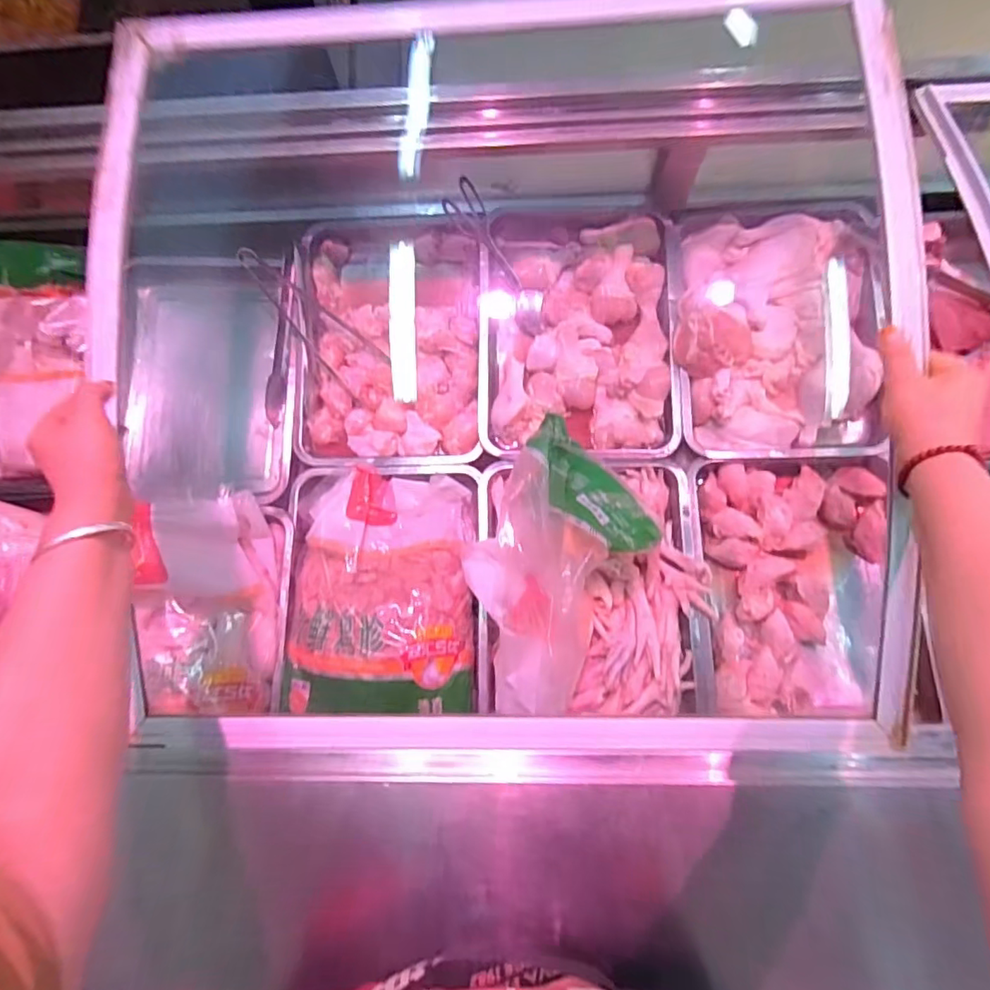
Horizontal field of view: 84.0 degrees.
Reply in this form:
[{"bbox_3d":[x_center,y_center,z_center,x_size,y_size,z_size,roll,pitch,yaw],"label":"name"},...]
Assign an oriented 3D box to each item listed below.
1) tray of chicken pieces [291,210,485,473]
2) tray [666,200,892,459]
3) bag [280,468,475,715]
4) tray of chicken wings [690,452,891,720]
[{"bbox_3d":[-0.163,-0.244,0.867,0.296,0.064,0.405,0,83,3],"label":"tray of chicken pieces"},{"bbox_3d":[0.412,-0.242,0.810,0.298,0.063,0.373,-1,83,3],"label":"tray"},{"bbox_3d":[-0.156,0.128,0.749,0.249,0.096,0.313,1,83,3],"label":"bag"},{"bbox_3d":[0.416,0.118,0.762,0.283,0.057,0.350,2,83,3],"label":"tray of chicken wings"}]

